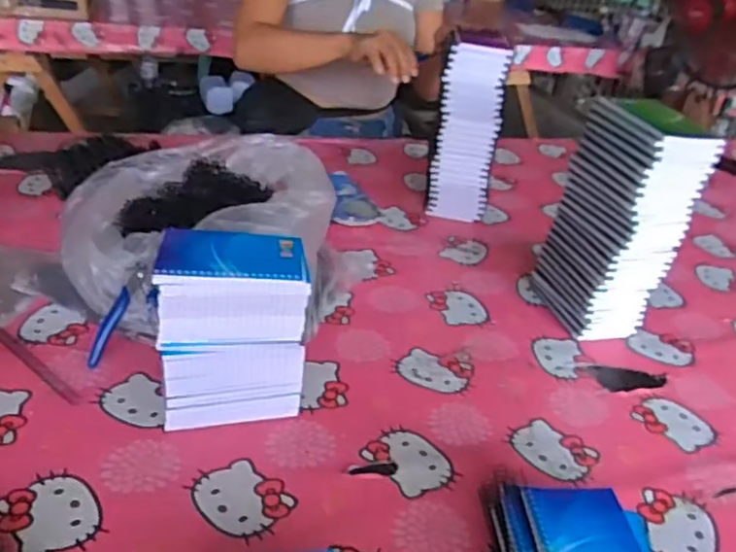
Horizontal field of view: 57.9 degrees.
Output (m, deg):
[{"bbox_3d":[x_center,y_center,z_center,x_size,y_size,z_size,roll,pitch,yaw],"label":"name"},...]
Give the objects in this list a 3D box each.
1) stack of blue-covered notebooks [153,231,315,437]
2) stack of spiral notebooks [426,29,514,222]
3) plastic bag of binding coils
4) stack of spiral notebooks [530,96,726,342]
[{"bbox_3d":[-0.134,0.055,0.658,0.134,0.174,0.090,-2,32,-15],"label":"stack of blue-covered notebooks"},{"bbox_3d":[0.163,-0.237,1.072,0.099,0.278,0.119,13,31,9],"label":"stack of spiral notebooks"},{"bbox_3d":[-0.200,-0.059,0.818,0.312,0.168,0.316,-21,41,-39],"label":"plastic bag of binding coils"},{"bbox_3d":[0.315,-0.063,0.844,0.093,0.289,0.145,-5,33,-20],"label":"stack of spiral notebooks"}]

